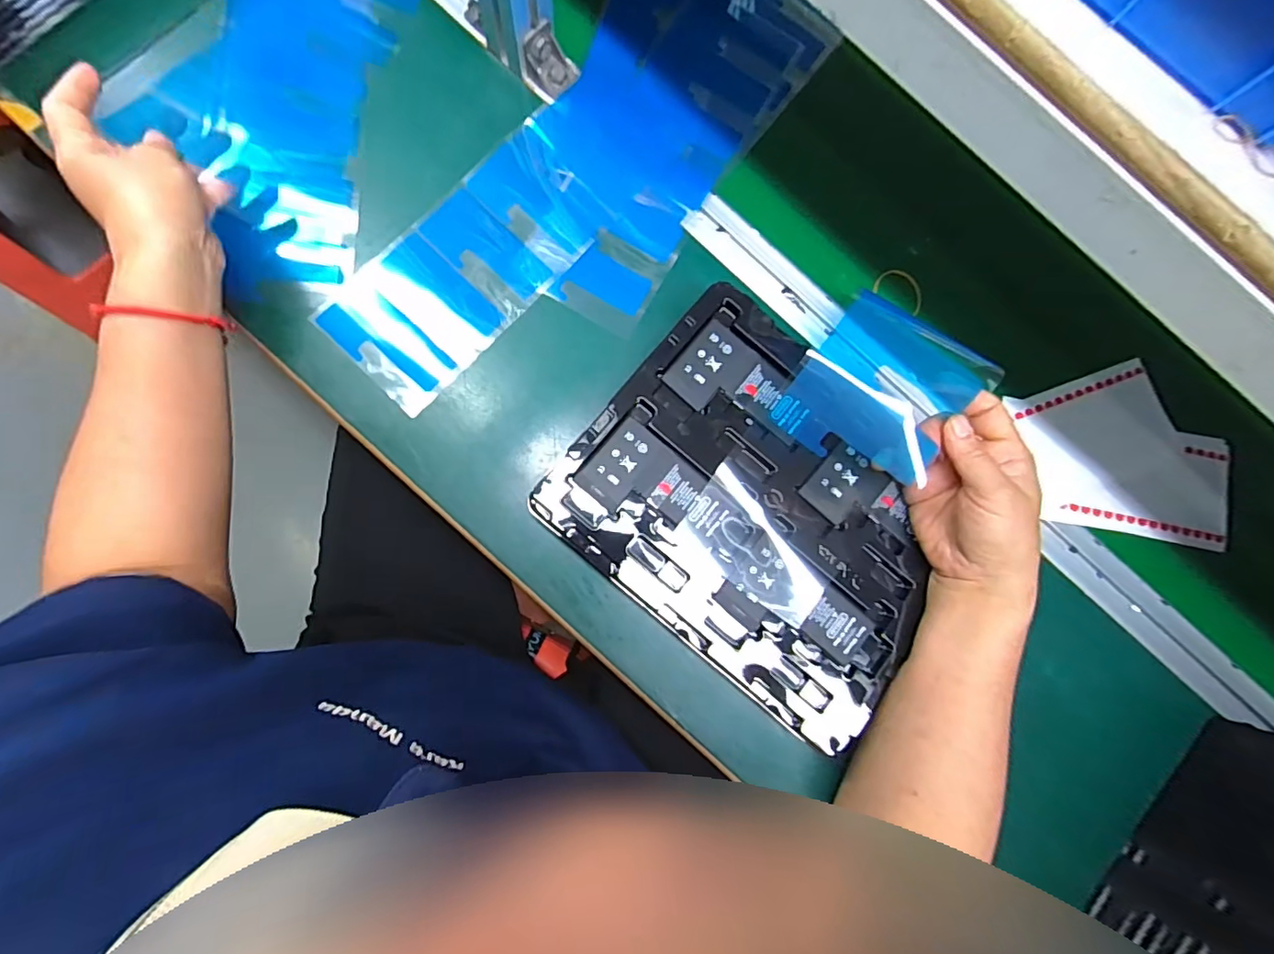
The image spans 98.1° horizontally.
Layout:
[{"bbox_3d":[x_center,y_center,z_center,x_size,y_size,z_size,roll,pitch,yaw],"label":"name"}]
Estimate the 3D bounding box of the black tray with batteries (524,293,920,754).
[{"bbox_3d":[0.094,0.024,0.400,0.272,0.020,0.210,40,82,0],"label":"black tray with batteries"}]

